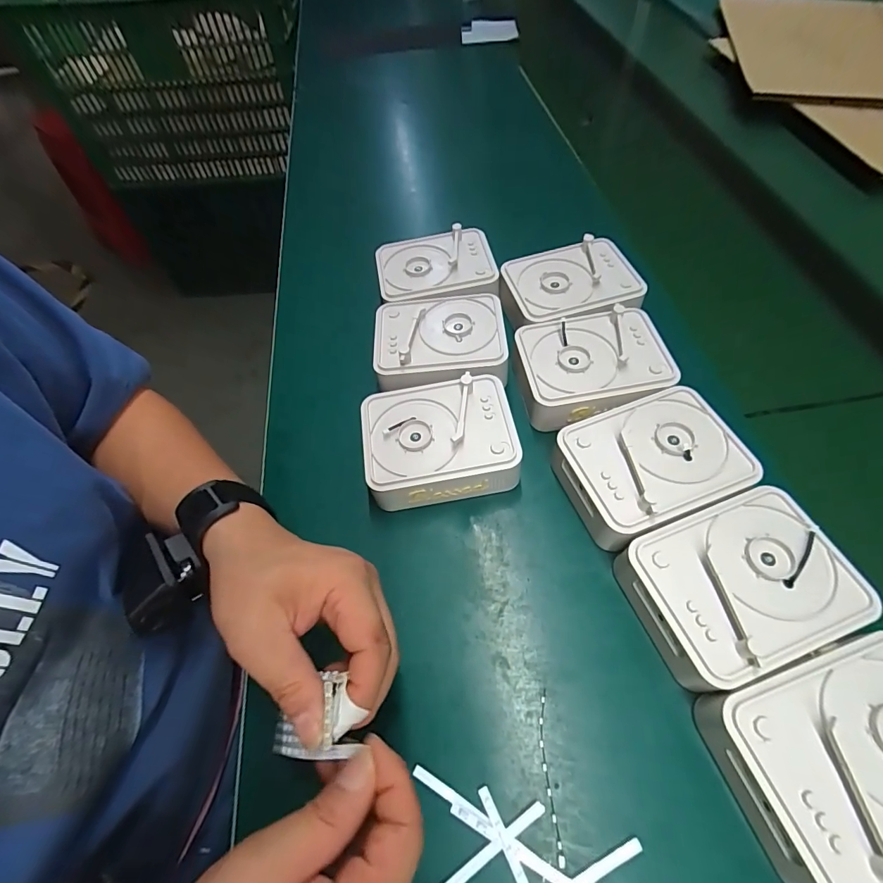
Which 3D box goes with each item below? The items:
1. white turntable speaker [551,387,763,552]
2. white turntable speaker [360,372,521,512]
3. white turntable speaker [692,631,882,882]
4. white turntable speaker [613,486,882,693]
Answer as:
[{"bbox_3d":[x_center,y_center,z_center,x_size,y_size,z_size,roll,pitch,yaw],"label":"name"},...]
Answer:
[{"bbox_3d":[0.163,0.020,0.346,0.125,0.053,0.100,-15,58,-4],"label":"white turntable speaker"},{"bbox_3d":[-0.002,0.001,0.378,0.126,0.048,0.100,-9,57,0],"label":"white turntable speaker"},{"bbox_3d":[0.227,0.177,0.244,0.129,0.045,0.096,-18,58,-6],"label":"white turntable speaker"},{"bbox_3d":[0.195,0.099,0.297,0.127,0.053,0.094,-20,58,-7],"label":"white turntable speaker"}]

